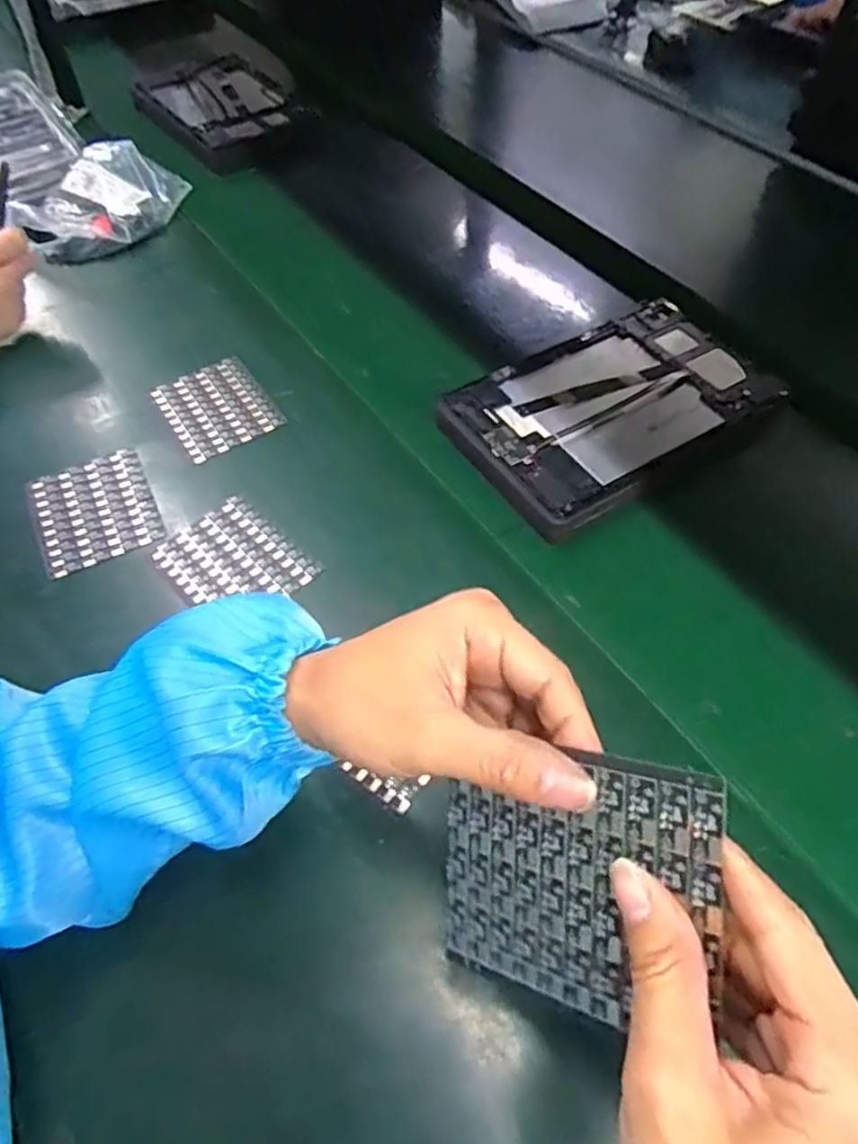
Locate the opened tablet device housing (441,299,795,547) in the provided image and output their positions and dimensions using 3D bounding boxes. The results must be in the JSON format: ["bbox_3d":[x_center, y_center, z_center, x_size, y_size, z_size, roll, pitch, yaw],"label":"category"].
[{"bbox_3d":[0.143,-0.132,0.555,0.250,0.024,0.169,-24,59,-15],"label":"opened tablet device housing"}]

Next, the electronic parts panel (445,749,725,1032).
[{"bbox_3d":[0.047,0.103,0.232,0.100,0.004,0.084,-1,89,40],"label":"electronic parts panel"}]

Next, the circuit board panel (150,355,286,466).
[{"bbox_3d":[-0.178,-0.139,0.580,0.082,0.006,0.099,-30,63,-17],"label":"circuit board panel"}]

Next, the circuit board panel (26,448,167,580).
[{"bbox_3d":[-0.253,-0.047,0.518,0.084,0.005,0.095,-23,59,-16],"label":"circuit board panel"}]

